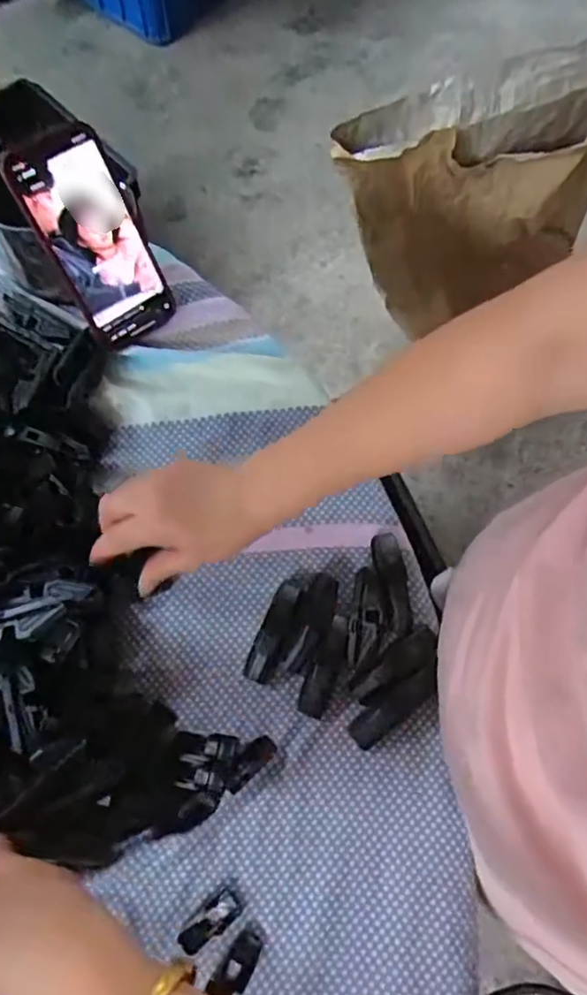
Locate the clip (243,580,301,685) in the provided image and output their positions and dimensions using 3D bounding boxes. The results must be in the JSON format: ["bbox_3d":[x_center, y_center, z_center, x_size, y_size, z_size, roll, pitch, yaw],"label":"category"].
[{"bbox_3d":[-0.014,0.094,0.443,0.021,0.023,0.075,19,71,6],"label":"clip"}]

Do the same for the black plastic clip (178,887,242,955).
[{"bbox_3d":[-0.052,0.265,0.384,0.019,0.005,0.040,43,75,13],"label":"black plastic clip"}]

